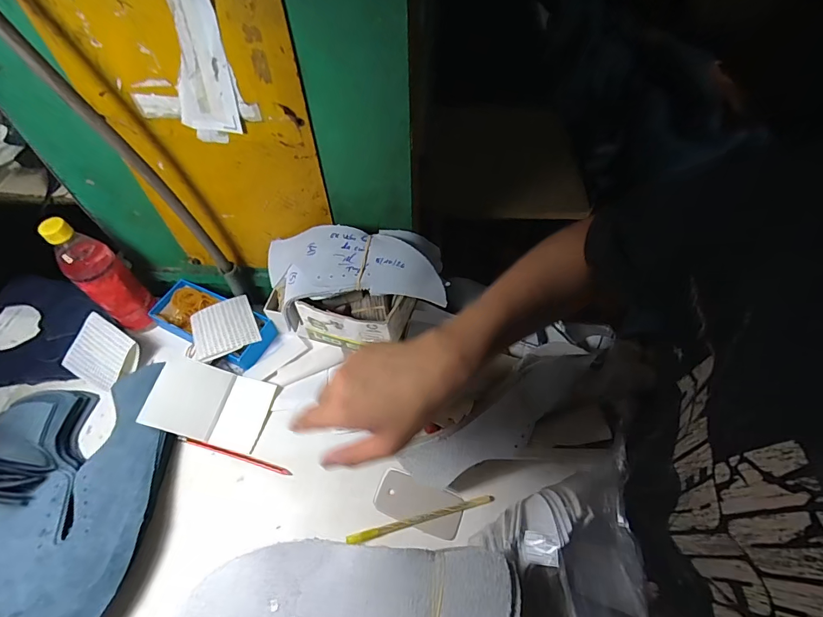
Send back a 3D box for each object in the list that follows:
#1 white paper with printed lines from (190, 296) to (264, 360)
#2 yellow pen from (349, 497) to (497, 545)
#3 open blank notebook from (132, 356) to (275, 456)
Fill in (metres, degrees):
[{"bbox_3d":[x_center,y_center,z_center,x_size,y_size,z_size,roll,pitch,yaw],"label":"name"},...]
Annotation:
[{"bbox_3d":[-0.274,0.026,0.610,0.087,0.009,0.094,-23,52,-19],"label":"white paper with printed lines"},{"bbox_3d":[0.013,0.251,0.496,0.178,0.009,0.011,-13,55,-7],"label":"yellow pen"},{"bbox_3d":[-0.274,0.130,0.570,0.149,0.025,0.094,19,68,-8],"label":"open blank notebook"}]

